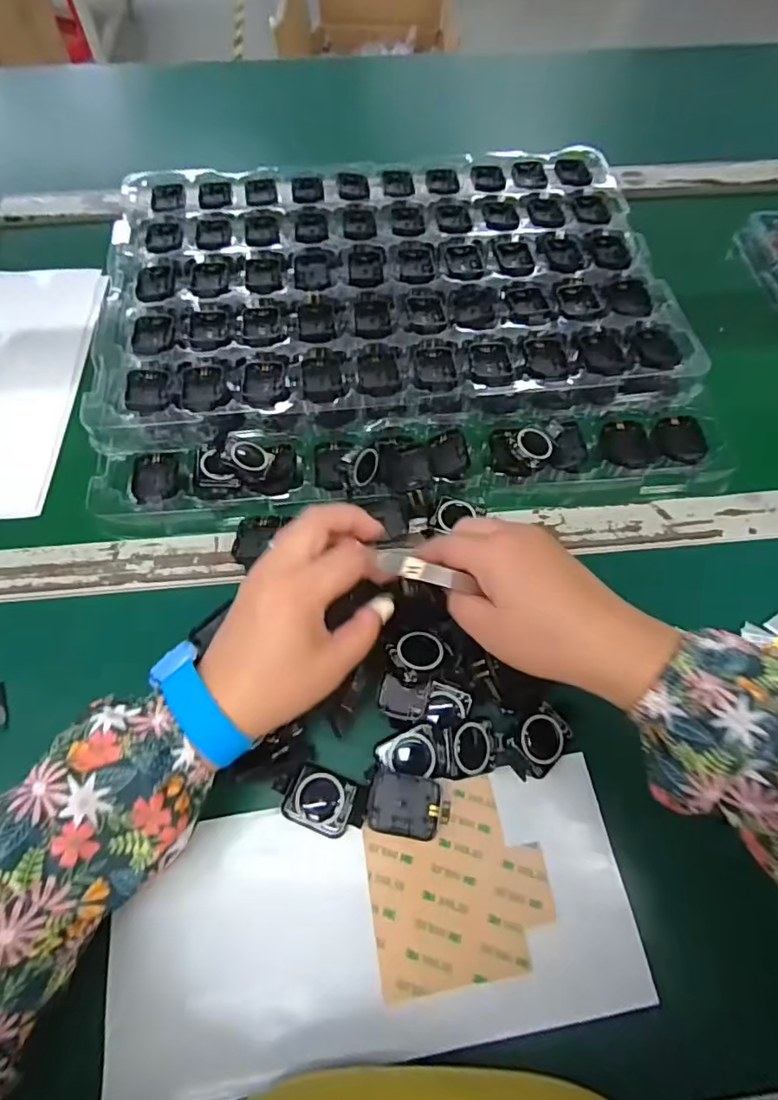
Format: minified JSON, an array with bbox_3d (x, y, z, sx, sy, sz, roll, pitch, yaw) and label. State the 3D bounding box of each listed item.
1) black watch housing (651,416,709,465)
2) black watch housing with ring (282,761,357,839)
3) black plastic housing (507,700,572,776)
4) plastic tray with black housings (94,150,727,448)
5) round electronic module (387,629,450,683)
[{"bbox_3d":[0.234,-0.089,0.450,0.035,0.009,0.048,-6,63,-4],"label":"black watch housing"},{"bbox_3d":[-0.040,0.147,0.328,0.039,0.006,0.032,20,64,9],"label":"black watch housing with ring"},{"bbox_3d":[0.093,0.115,0.338,0.036,0.009,0.026,-41,70,-20],"label":"black plastic housing"},{"bbox_3d":[-0.003,-0.253,0.520,0.493,0.026,0.341,-6,63,-4],"label":"plastic tray with black housings"},{"bbox_3d":[0.019,0.063,0.343,0.035,0.006,0.031,-25,57,-25],"label":"round electronic module"}]

